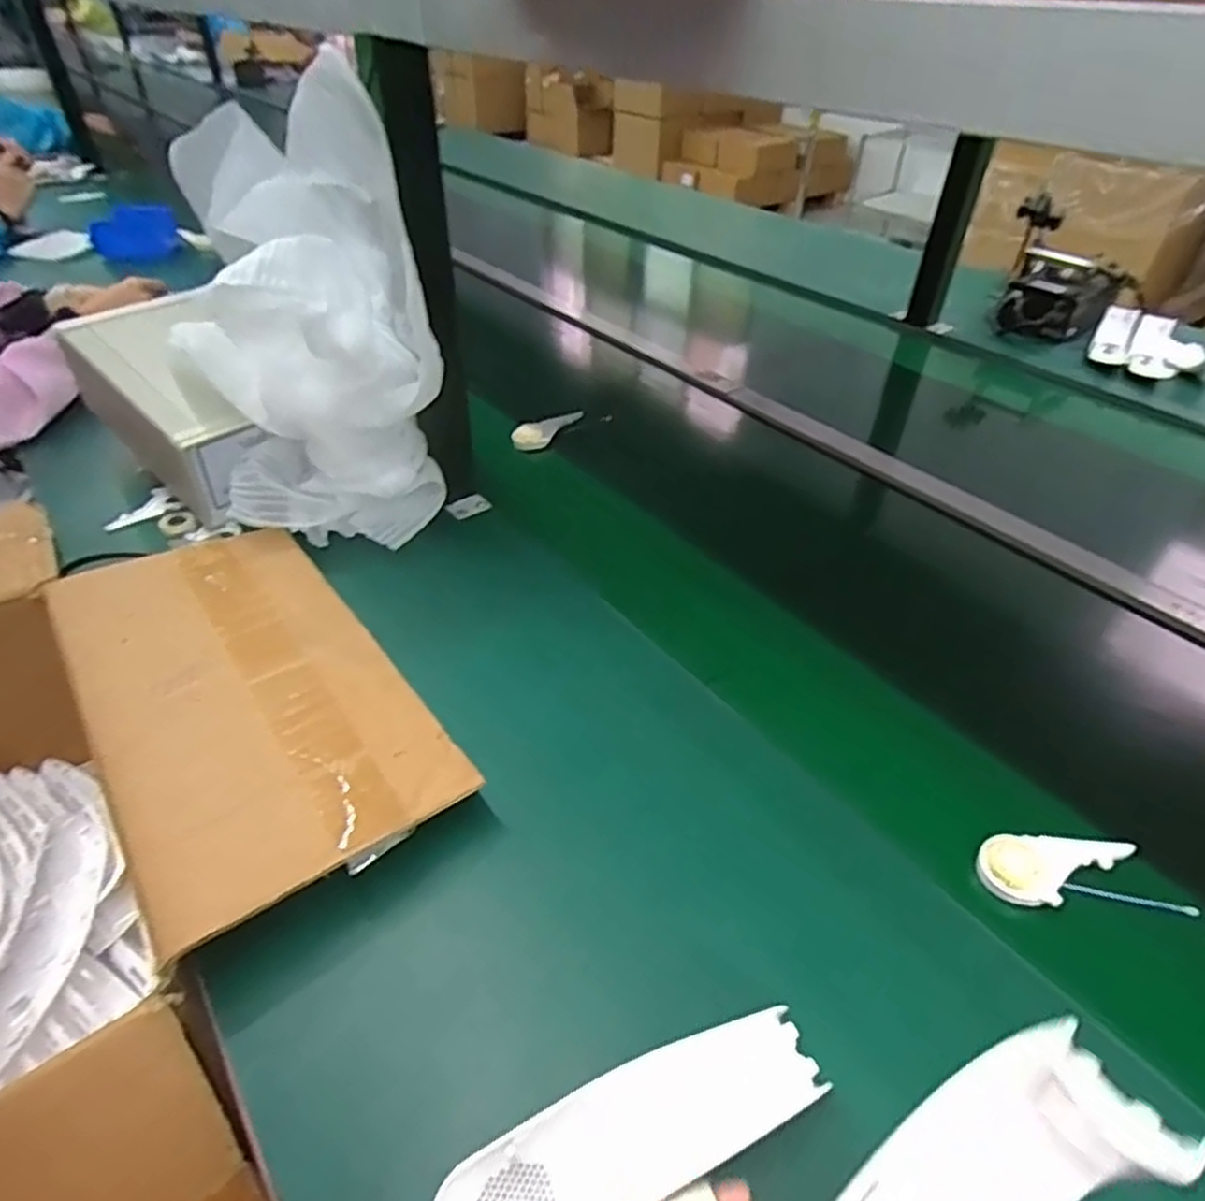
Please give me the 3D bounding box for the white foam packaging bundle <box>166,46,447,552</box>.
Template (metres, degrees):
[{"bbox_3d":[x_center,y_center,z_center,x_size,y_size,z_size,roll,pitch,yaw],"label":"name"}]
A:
[{"bbox_3d":[-0.266,-0.224,0.653,0.215,0.357,0.160,-11,41,-13],"label":"white foam packaging bundle"}]

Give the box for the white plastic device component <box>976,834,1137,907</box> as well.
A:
[{"bbox_3d":[0.300,0.172,0.473,0.093,0.022,0.043,-15,40,6],"label":"white plastic device component"}]

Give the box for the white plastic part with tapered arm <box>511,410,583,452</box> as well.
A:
[{"bbox_3d":[-0.074,-0.219,0.926,0.032,0.023,0.105,33,50,33],"label":"white plastic part with tapered arm"}]

